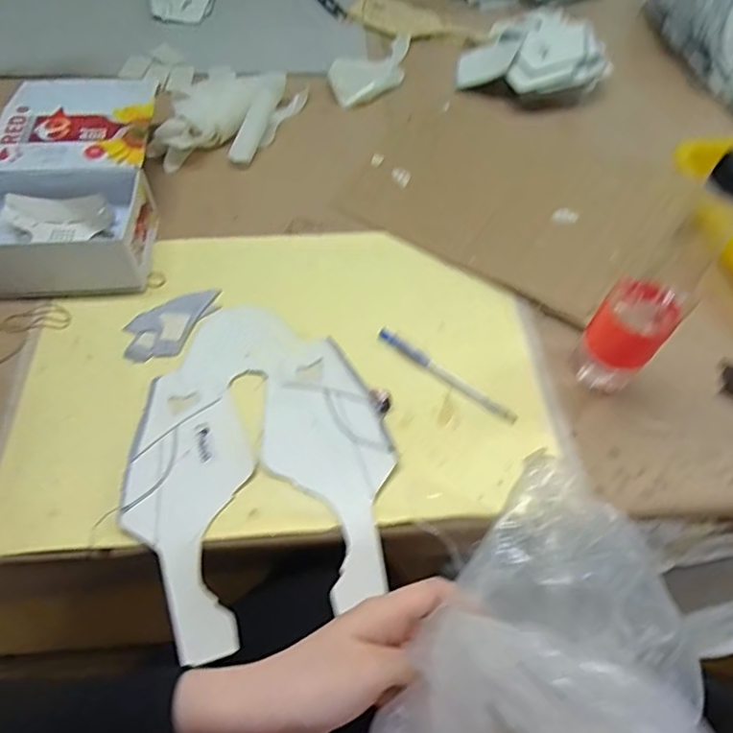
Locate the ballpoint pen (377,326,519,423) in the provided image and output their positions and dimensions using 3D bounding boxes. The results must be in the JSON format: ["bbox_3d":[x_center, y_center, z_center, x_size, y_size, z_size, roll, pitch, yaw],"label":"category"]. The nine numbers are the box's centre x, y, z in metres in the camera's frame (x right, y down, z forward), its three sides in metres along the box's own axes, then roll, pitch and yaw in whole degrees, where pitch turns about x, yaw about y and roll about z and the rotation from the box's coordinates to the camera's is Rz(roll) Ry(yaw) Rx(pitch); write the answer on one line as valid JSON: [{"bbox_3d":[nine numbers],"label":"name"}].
[{"bbox_3d":[0.070,0.006,0.483,0.140,0.008,0.010,33,62,18],"label":"ballpoint pen"}]

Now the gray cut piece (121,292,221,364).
[{"bbox_3d":[-0.178,-0.038,0.508,0.091,0.009,0.058,-17,68,-13],"label":"gray cut piece"}]

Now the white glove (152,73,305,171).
[{"bbox_3d":[-0.169,-0.310,0.663,0.133,0.041,0.200,17,59,9],"label":"white glove"}]

